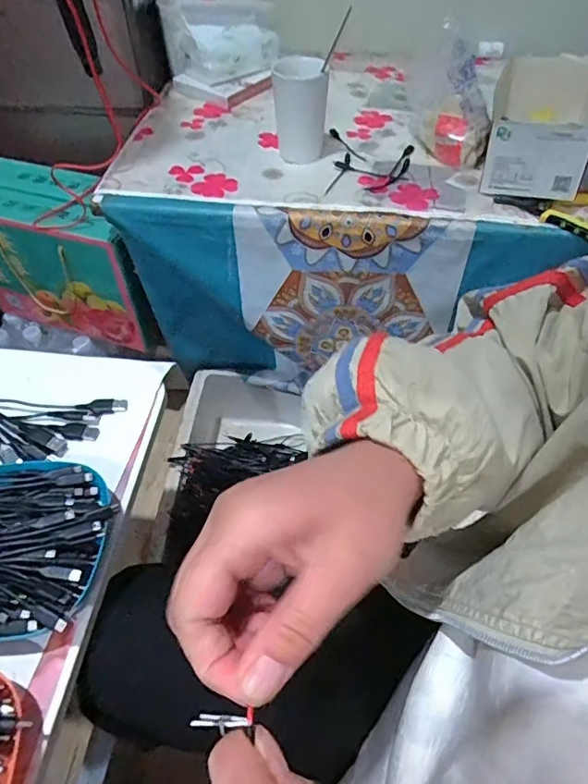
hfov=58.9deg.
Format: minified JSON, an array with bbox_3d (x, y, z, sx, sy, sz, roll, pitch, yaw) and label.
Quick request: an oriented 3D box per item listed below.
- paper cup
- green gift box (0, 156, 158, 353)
[{"bbox_3d":[0.009,-0.405,0.757,0.075,0.125,0.070,-3,51,-2],"label":"paper cup"},{"bbox_3d":[-0.397,-0.242,0.932,0.335,0.249,0.148,17,53,13],"label":"green gift box"}]

